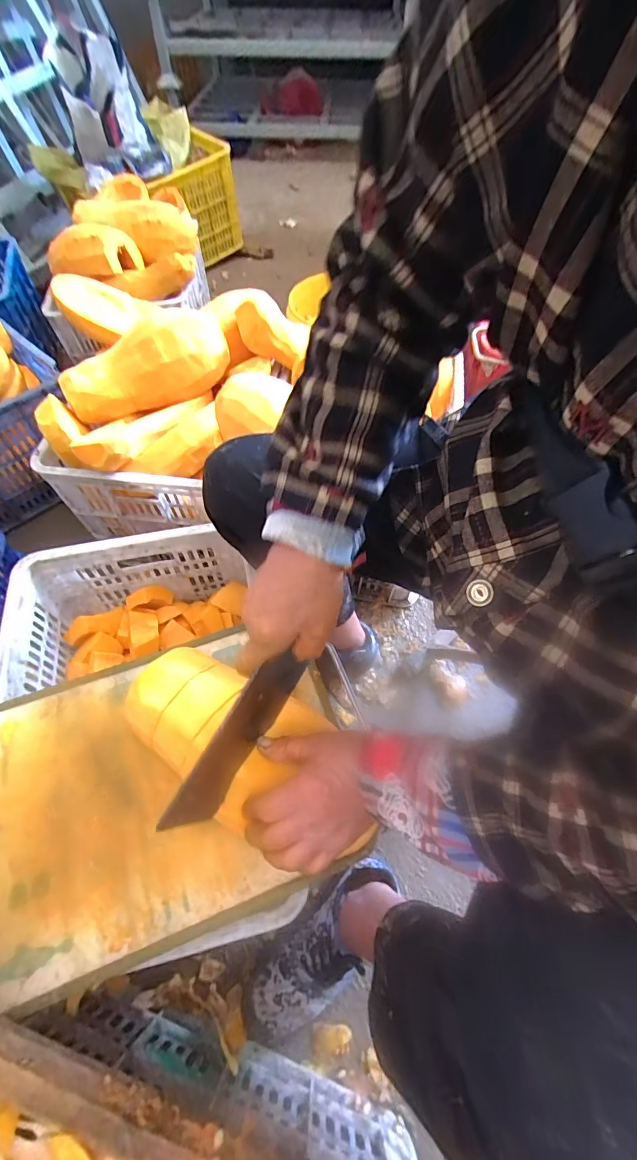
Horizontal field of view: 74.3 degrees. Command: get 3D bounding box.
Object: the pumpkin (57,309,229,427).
[{"bbox_3d":[-0.312,-0.389,0.761,0.297,0.117,0.103,-20,60,-10],"label":"pumpkin"}]

